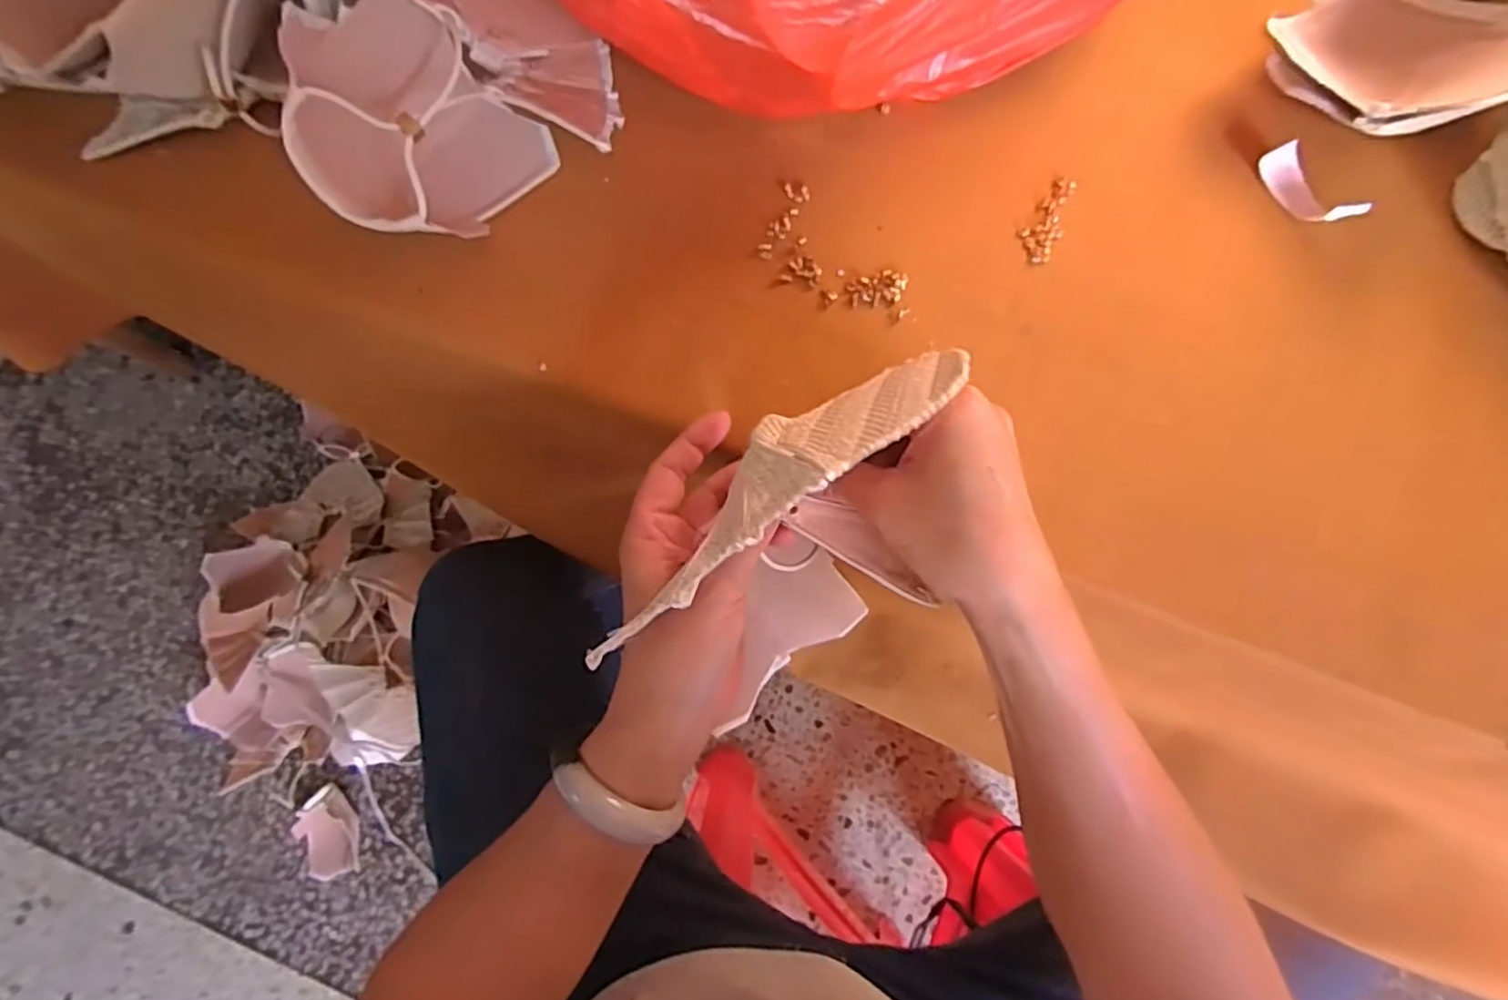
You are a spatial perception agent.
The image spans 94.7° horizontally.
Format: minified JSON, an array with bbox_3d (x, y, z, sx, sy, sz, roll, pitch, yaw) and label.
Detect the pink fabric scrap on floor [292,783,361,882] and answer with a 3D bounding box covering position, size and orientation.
[{"bbox_3d":[-0.593,0.461,0.960,0.090,0.042,0.118,-19,76,-4],"label":"pink fabric scrap on floor"}]

